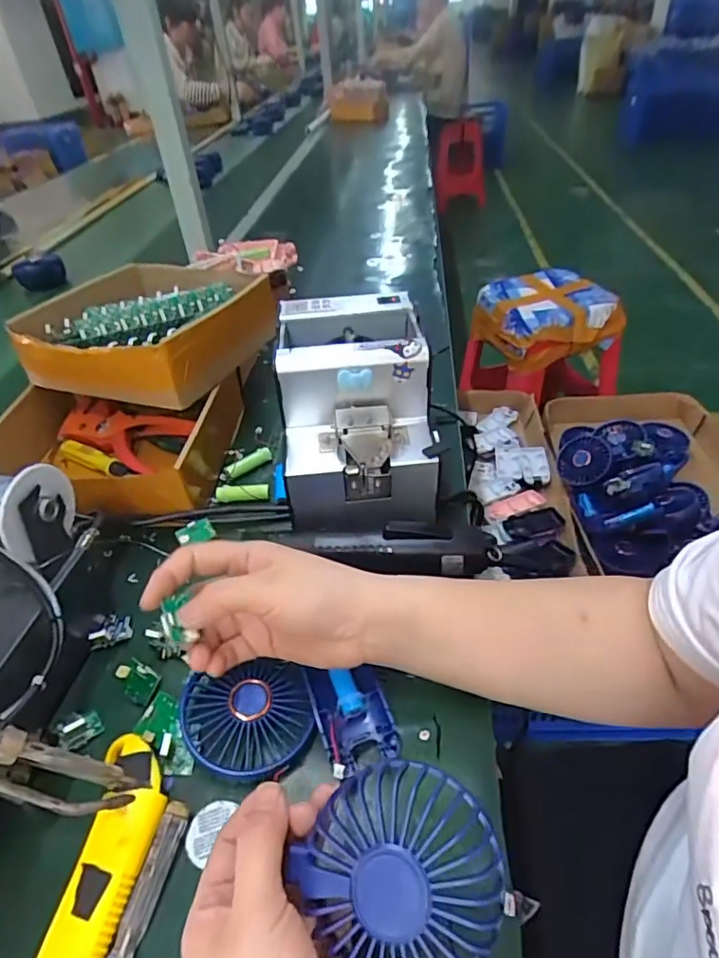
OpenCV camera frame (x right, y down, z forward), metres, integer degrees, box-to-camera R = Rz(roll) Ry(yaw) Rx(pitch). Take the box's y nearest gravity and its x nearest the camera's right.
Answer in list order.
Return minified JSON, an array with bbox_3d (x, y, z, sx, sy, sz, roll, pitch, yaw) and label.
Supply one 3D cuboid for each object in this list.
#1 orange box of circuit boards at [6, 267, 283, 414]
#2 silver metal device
[{"bbox_3d":[-0.220,-0.168,0.586,0.205,0.062,0.221,9,43,16],"label":"orange box of circuit boards"},{"bbox_3d":[-0.004,-0.061,0.482,0.124,0.139,0.173,-6,41,-1],"label":"silver metal device"}]

